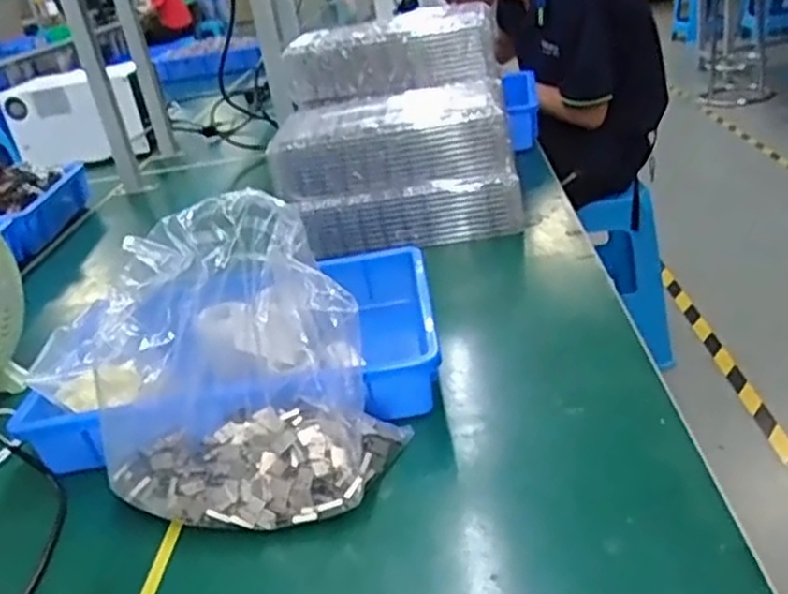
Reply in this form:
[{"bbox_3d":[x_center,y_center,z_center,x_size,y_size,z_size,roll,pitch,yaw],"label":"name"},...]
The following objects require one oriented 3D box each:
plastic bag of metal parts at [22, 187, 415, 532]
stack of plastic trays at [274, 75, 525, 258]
[{"bbox_3d":[-0.123,0.043,0.536,0.222,0.212,0.119,-12,24,-5],"label":"plastic bag of metal parts"},{"bbox_3d":[0.005,-0.181,1.004,0.298,0.160,0.198,-7,26,6],"label":"stack of plastic trays"}]

